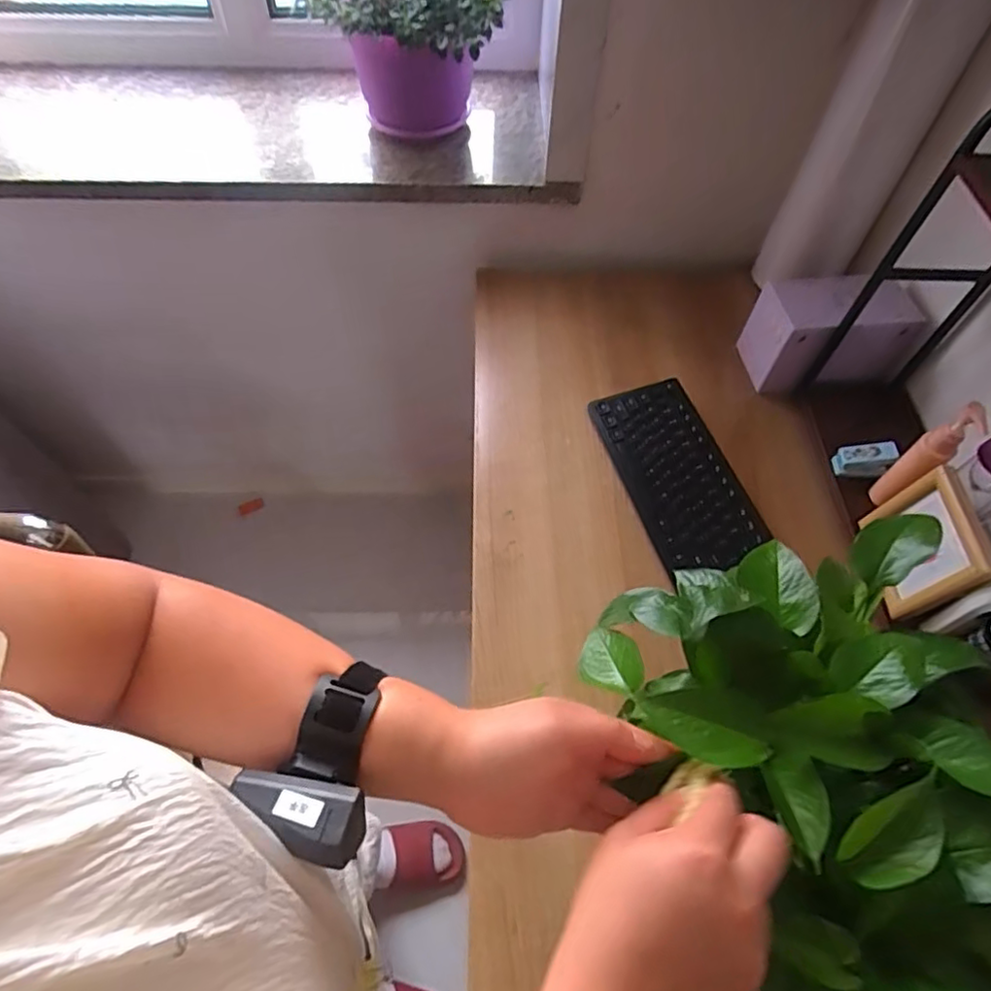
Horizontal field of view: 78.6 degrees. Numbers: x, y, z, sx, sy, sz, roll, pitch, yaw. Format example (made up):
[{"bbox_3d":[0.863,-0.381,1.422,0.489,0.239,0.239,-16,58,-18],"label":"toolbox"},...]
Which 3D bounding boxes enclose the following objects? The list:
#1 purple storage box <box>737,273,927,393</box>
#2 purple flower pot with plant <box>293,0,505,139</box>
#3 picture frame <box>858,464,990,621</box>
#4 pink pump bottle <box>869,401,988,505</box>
[{"bbox_3d":[0.452,-0.217,0.820,0.191,0.126,0.102,-4,57,-4],"label":"purple storage box"},{"bbox_3d":[-0.110,-0.644,0.864,0.249,0.215,0.199,2,57,0],"label":"purple flower pot with plant"},{"bbox_3d":[0.447,0.050,0.628,0.020,0.110,0.120,11,56,-10],"label":"picture frame"},{"bbox_3d":[0.473,-0.040,0.671,0.052,0.155,0.042,-26,61,-17],"label":"pink pump bottle"}]

